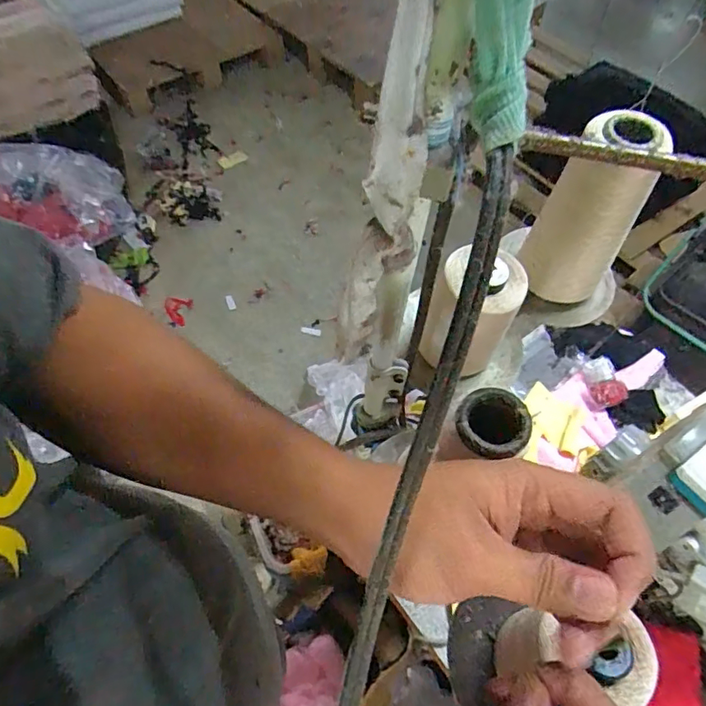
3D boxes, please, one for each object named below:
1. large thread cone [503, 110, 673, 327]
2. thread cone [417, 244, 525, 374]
[{"bbox_3d":[0.203,-0.103,0.449,0.092,0.182,0.070,36,63,19],"label":"large thread cone"},{"bbox_3d":[0.097,-0.030,0.421,0.062,0.106,0.060,24,60,13],"label":"thread cone"}]

